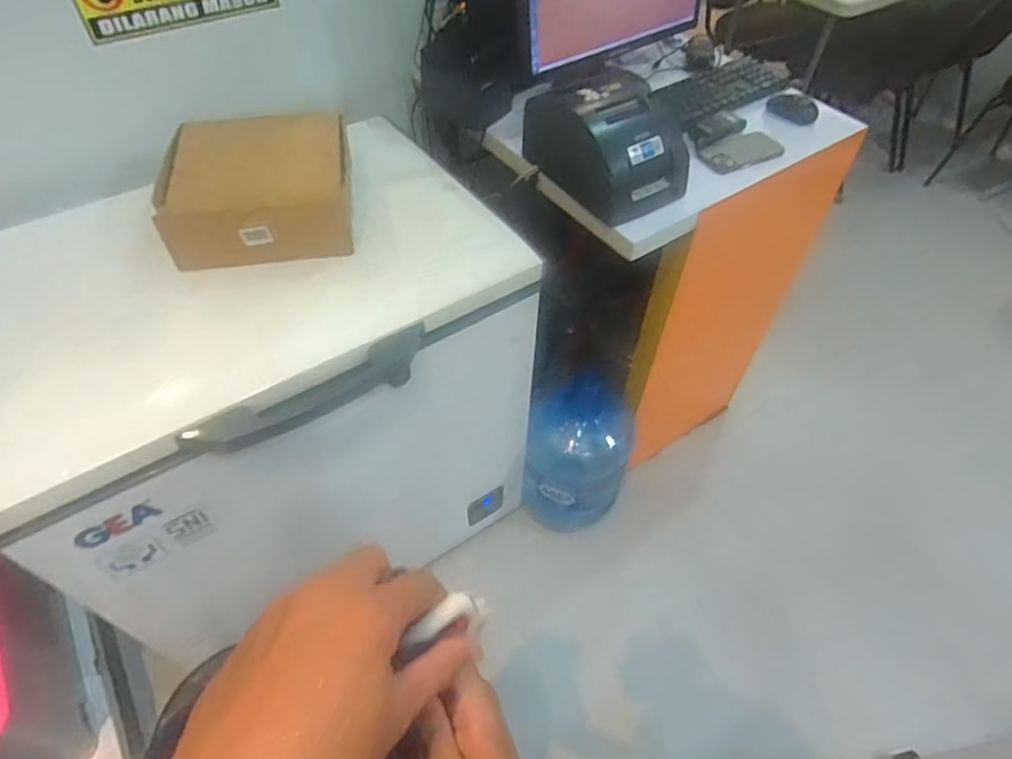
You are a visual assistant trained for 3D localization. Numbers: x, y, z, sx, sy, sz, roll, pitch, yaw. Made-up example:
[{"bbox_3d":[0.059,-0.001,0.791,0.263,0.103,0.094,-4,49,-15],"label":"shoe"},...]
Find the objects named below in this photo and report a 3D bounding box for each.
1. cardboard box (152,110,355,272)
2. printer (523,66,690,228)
[{"bbox_3d":[-0.389,-0.303,0.962,0.277,0.107,0.270,-9,52,-8],"label":"cardboard box"},{"bbox_3d":[0.160,-0.389,0.975,0.155,0.133,0.258,-30,58,-23],"label":"printer"}]

